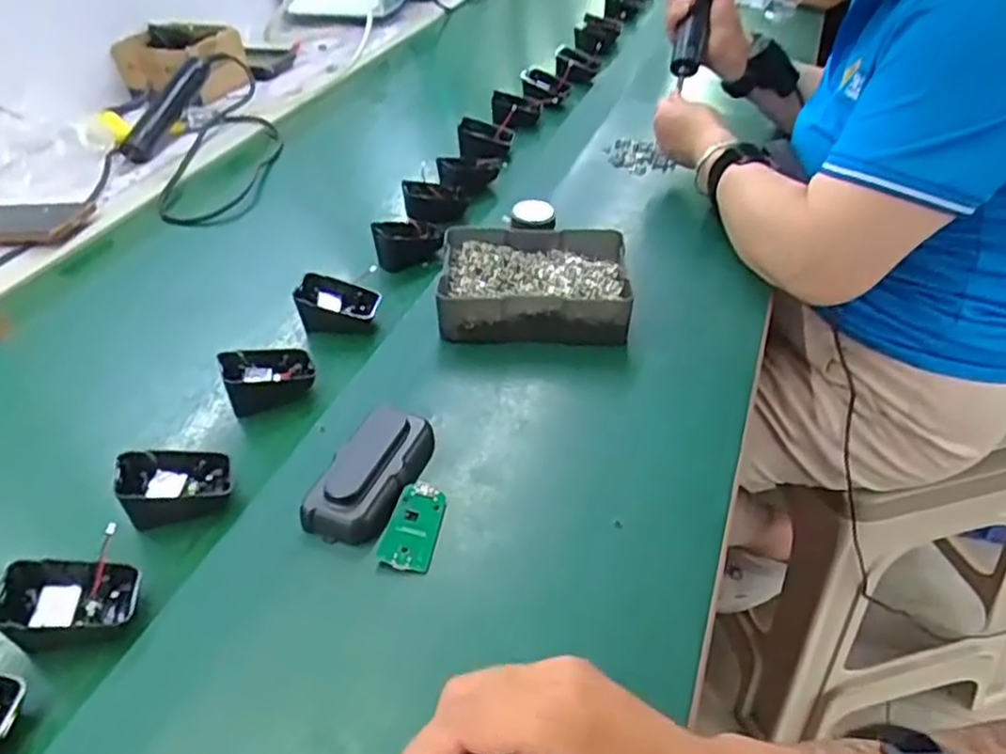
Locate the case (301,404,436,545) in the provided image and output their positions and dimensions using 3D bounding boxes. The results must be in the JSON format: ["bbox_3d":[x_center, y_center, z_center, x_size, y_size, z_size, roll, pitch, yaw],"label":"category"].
[{"bbox_3d":[-0.086,0.064,0.487,0.052,0.032,0.102,8,43,15],"label":"case"}]

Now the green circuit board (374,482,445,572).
[{"bbox_3d":[-0.055,0.092,0.462,0.031,0.004,0.062,17,43,2],"label":"green circuit board"}]

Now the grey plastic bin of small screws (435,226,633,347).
[{"bbox_3d":[0.027,-0.080,0.635,0.157,0.044,0.120,-3,42,4],"label":"grey plastic bin of small screws"}]

